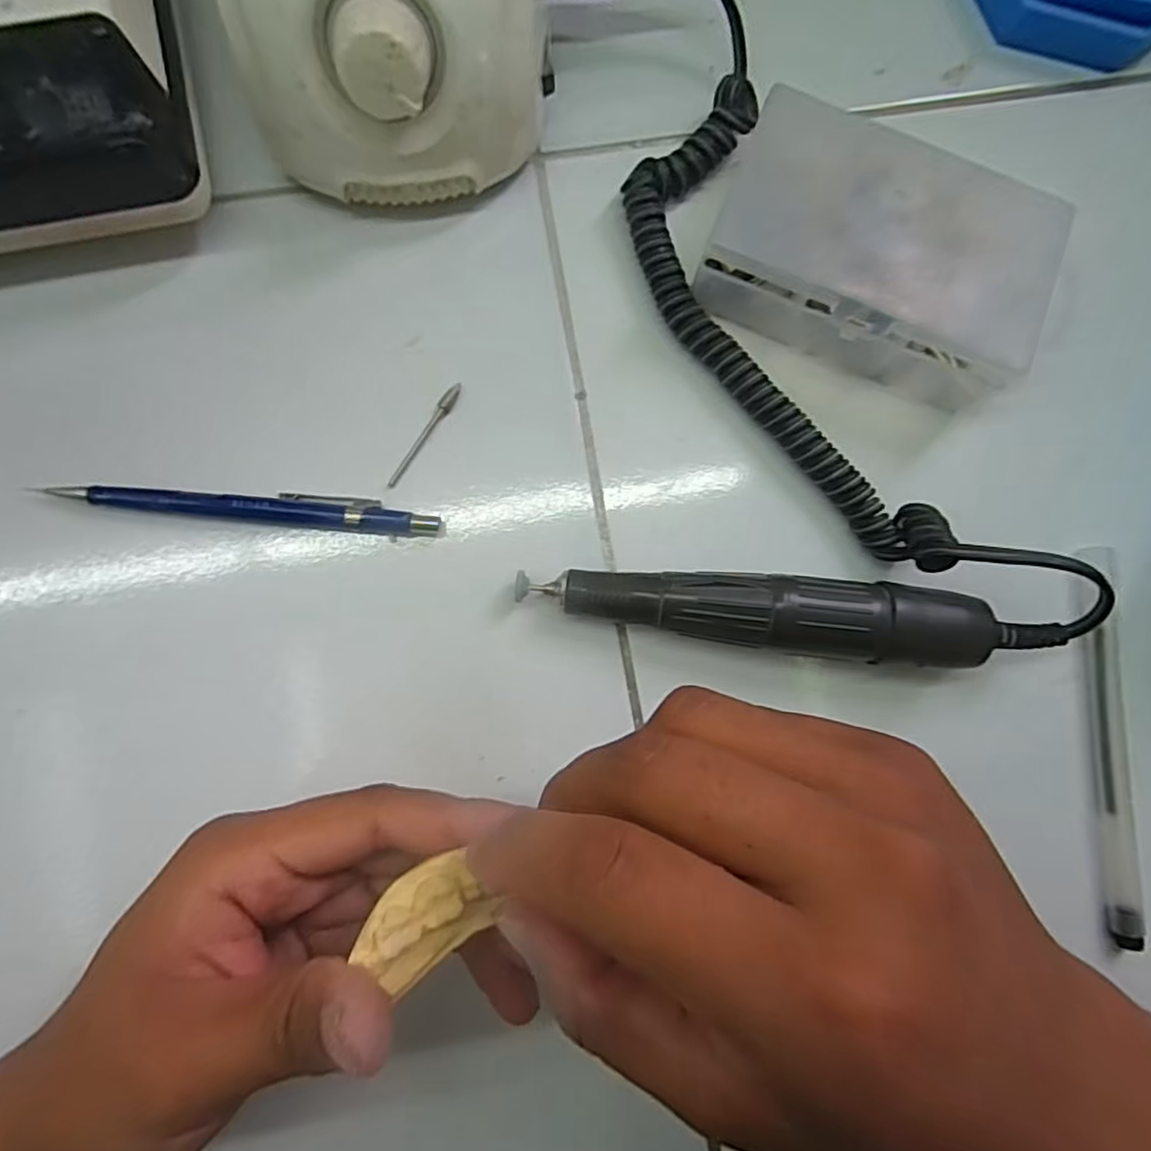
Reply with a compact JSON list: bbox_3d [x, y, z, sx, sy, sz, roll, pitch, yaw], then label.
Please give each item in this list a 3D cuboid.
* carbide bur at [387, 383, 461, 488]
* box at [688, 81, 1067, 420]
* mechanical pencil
[{"bbox_3d":[-0.056,-0.052,0.239,0.004,0.007,0.045,36,84,1],"label":"carbide bur"},{"bbox_3d":[0.111,-0.114,0.234,0.120,0.039,0.070,20,84,-1],"label":"box"},{"bbox_3d":[-0.114,-0.025,0.228,0.131,0.009,0.014,6,85,-2],"label":"mechanical pencil"}]

